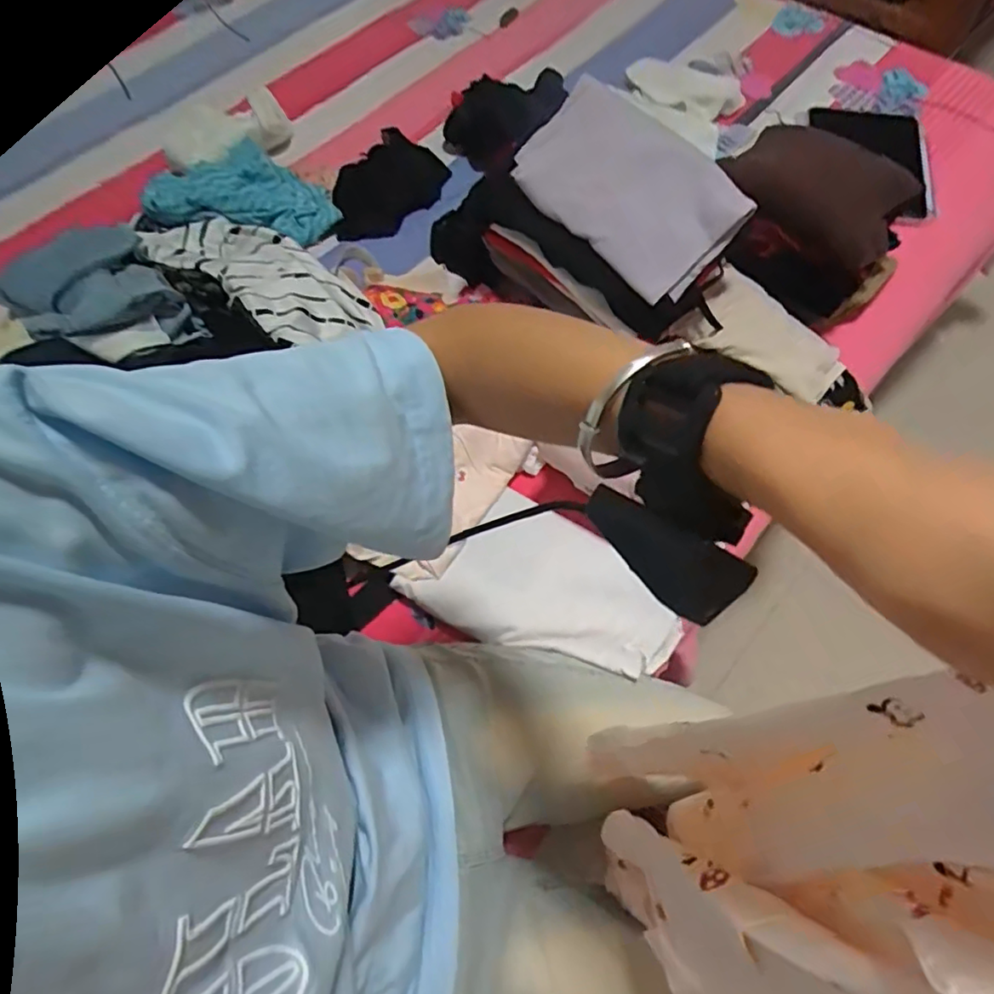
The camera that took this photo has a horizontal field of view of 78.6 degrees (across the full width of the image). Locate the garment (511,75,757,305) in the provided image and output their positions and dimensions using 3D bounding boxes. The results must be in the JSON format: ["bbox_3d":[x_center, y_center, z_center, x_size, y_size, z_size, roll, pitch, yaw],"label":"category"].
[{"bbox_3d":[0.149,-0.335,0.670,0.234,0.026,0.138,37,110,-9],"label":"garment"}]

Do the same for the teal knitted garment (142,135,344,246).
[{"bbox_3d":[-0.358,-0.424,0.855,0.253,0.090,0.129,8,67,5],"label":"teal knitted garment"}]

